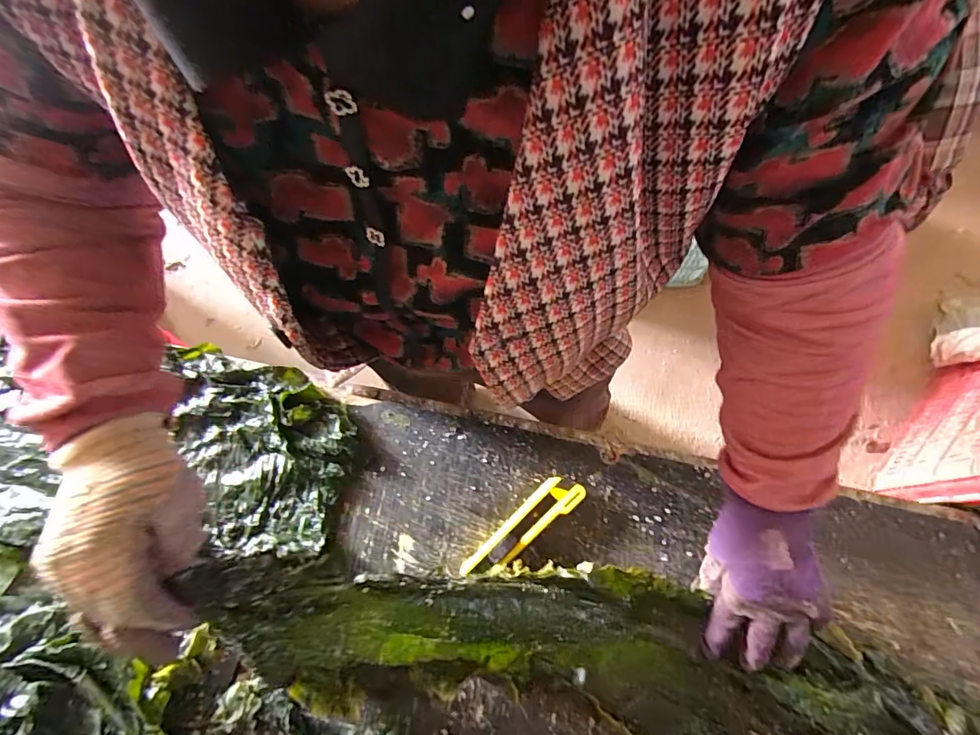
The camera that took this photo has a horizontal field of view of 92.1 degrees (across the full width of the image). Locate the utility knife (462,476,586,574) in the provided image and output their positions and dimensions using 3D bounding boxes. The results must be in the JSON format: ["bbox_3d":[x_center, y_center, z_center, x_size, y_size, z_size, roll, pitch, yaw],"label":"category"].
[{"bbox_3d":[0.034,0.165,0.485,0.142,0.017,0.036,-40,74,-11],"label":"utility knife"}]

